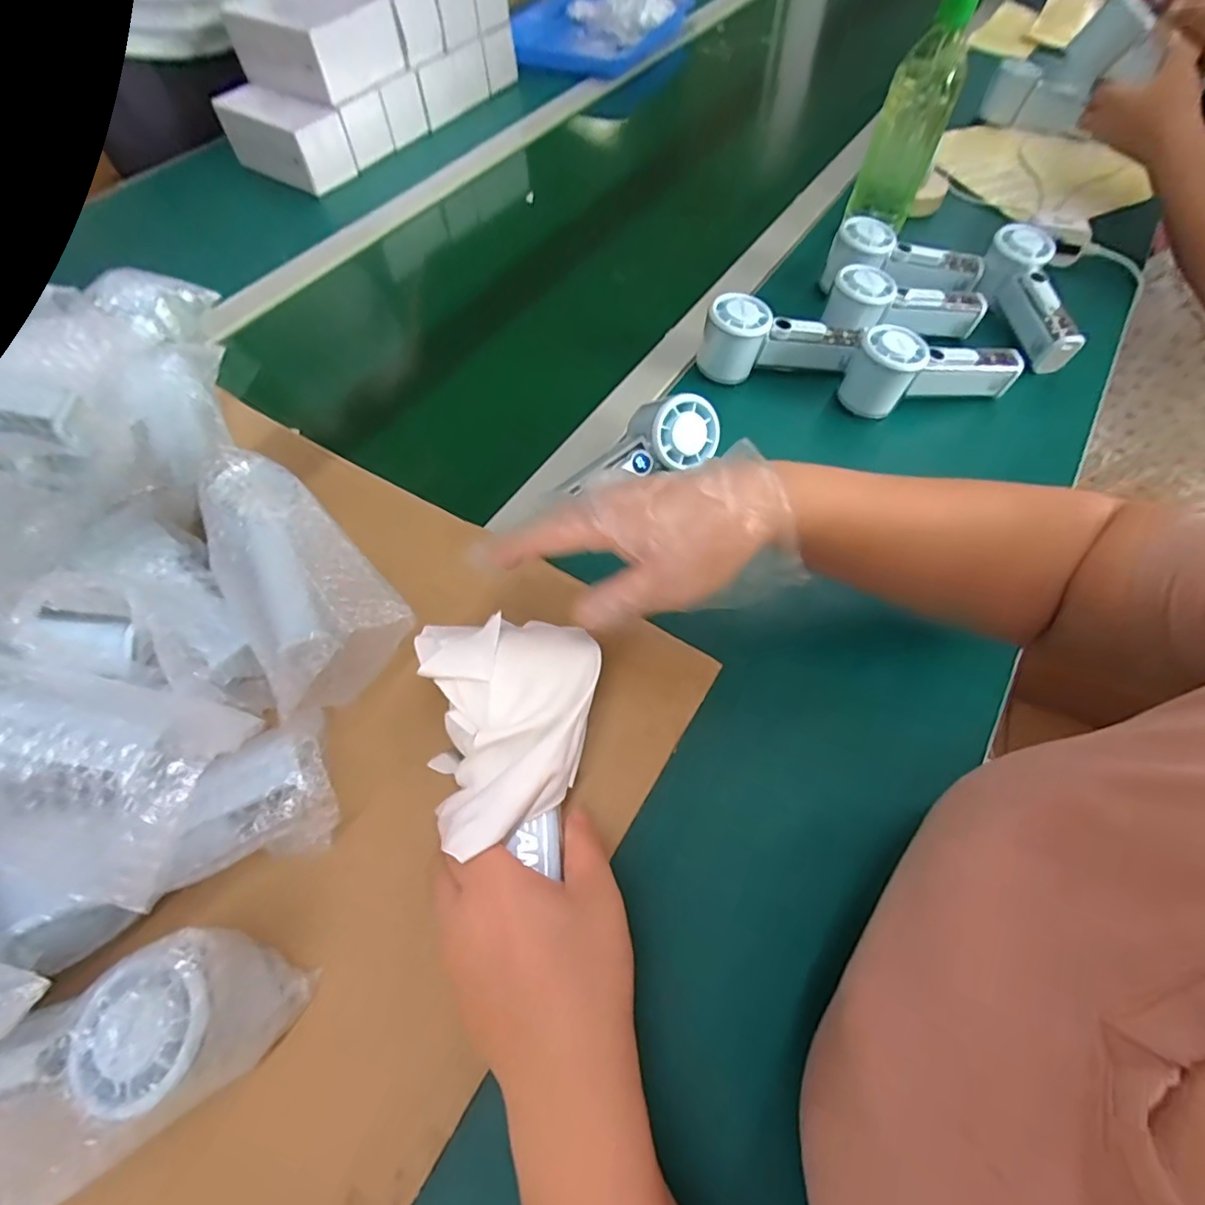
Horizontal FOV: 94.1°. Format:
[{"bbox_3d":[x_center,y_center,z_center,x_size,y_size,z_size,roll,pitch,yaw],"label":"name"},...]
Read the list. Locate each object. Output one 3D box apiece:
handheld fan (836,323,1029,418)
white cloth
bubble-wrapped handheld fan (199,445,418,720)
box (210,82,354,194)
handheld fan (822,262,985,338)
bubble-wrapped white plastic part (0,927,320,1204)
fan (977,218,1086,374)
[{"bbox_3d":[0.294,-0.212,0.499,0.150,0.058,0.051,-14,60,-7],"label":"handheld fan"},{"bbox_3d":[-0.055,0.070,0.313,0.101,0.041,0.124,-1,60,1],"label":"white cloth"},{"bbox_3d":[-0.209,-0.018,0.374,0.090,0.058,0.186,-38,66,-19],"label":"bubble-wrapped handheld fan"},{"bbox_3d":[-0.413,-0.607,0.732,0.160,0.074,0.079,30,65,18],"label":"box"},{"bbox_3d":[0.292,-0.284,0.540,0.164,0.045,0.054,1,59,-13],"label":"handheld fan"},{"bbox_3d":[-0.247,0.221,0.240,0.210,0.058,0.074,-27,63,-14],"label":"bubble-wrapped white plastic part"},{"bbox_3d":[0.420,-0.302,0.552,0.053,0.057,0.143,-1,60,1],"label":"fan"}]

